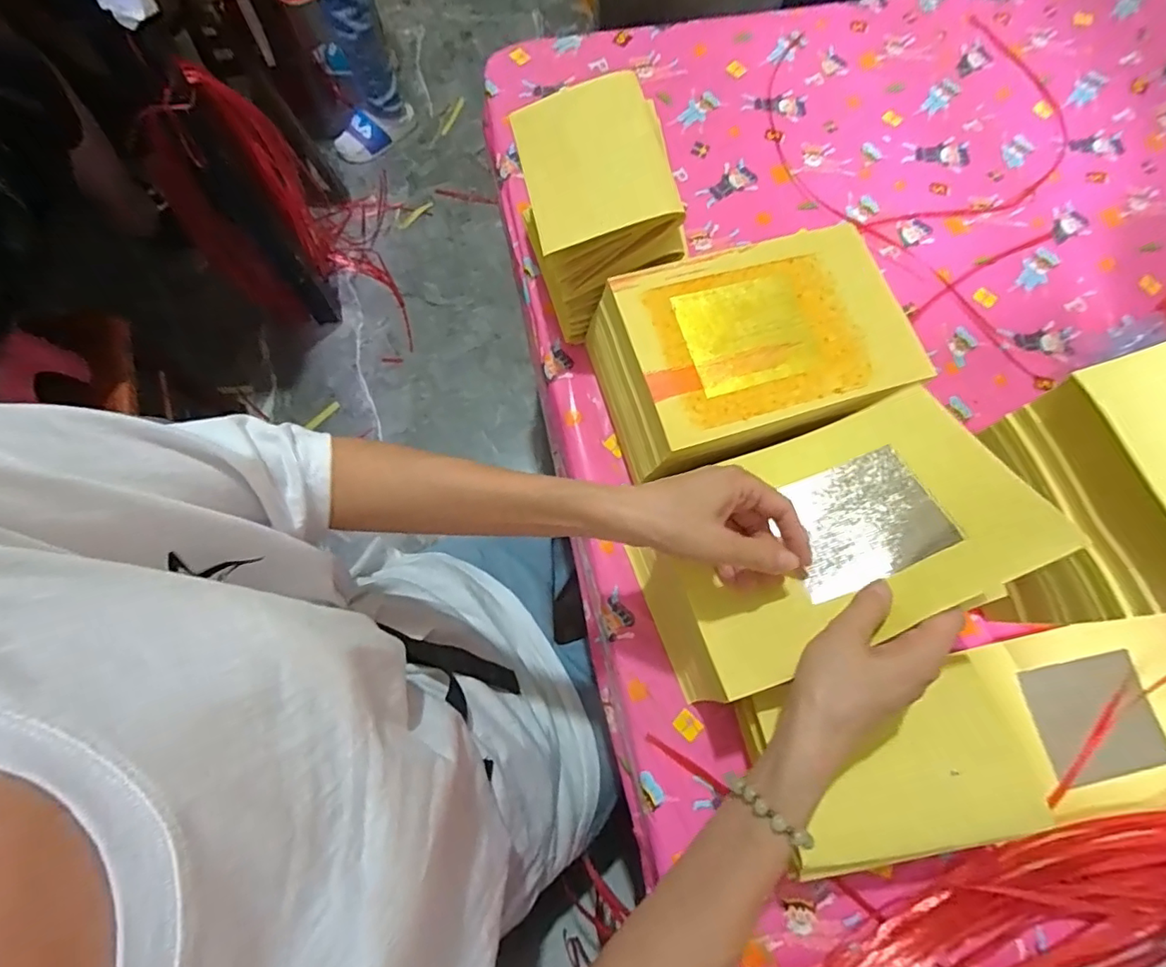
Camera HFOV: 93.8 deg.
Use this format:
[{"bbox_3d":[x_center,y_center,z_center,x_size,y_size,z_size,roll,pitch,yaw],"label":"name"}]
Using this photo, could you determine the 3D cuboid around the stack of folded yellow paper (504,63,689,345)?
[{"bbox_3d":[0.009,-0.247,0.505,0.120,0.137,0.176,-10,74,-4],"label":"stack of folded yellow paper"}]

